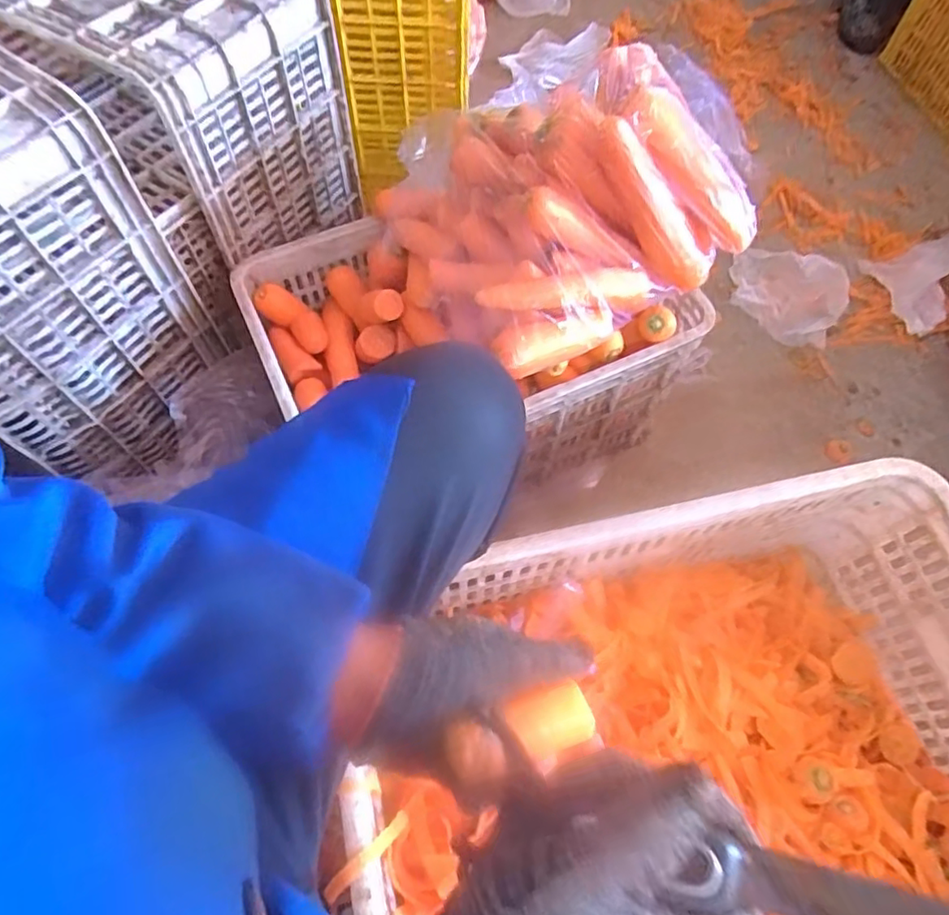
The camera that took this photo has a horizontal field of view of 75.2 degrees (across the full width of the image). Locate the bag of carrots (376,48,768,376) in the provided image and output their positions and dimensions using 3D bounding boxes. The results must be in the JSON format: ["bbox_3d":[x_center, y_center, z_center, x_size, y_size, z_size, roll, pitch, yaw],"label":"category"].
[{"bbox_3d":[0.085,-0.291,0.671,0.308,0.176,0.310,-23,66,-12],"label":"bag of carrots"}]

